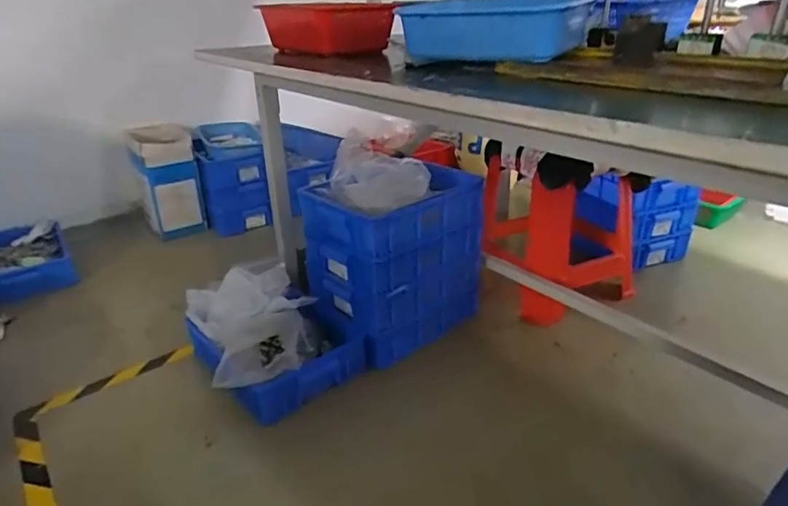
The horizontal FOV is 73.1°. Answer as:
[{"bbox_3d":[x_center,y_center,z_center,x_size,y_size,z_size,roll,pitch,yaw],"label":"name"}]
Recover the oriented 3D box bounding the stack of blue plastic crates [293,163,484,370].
[{"bbox_3d":[-0.006,0.031,1.491,0.434,0.450,0.332,-24,33,-37],"label":"stack of blue plastic crates"}]

